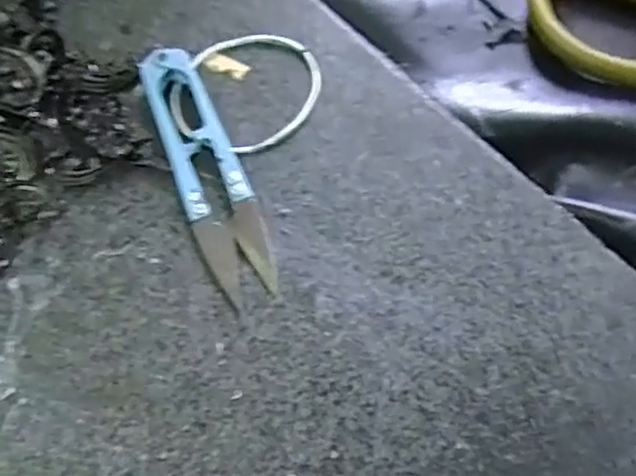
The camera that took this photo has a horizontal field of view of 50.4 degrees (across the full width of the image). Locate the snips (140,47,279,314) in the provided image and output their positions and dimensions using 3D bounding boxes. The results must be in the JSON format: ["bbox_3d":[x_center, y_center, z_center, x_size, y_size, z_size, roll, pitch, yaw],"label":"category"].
[{"bbox_3d":[-0.039,-0.025,0.238,0.023,0.010,0.100,-20,67,-7],"label":"snips"}]

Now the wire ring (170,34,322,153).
[{"bbox_3d":[-0.027,-0.057,0.255,0.051,0.004,0.055,-1,66,1],"label":"wire ring"}]

